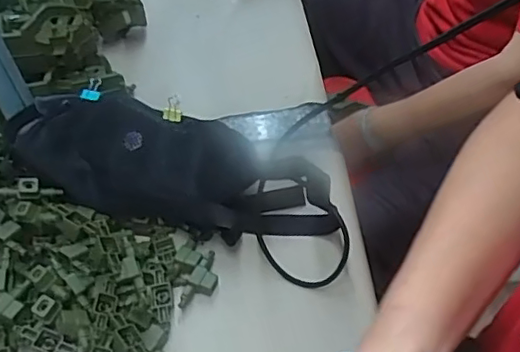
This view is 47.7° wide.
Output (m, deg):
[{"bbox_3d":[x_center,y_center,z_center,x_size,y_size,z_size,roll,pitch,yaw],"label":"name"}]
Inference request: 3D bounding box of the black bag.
[{"bbox_3d":[-0.100,-0.005,0.640,0.368,0.111,0.100,8,50,12],"label":"black bag"}]

